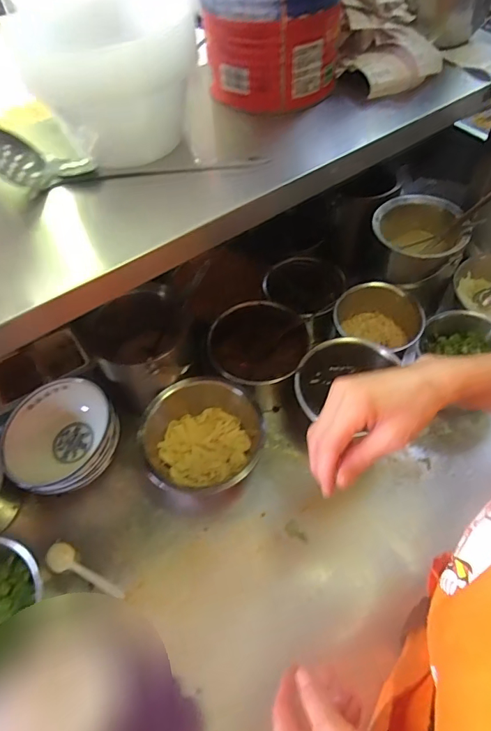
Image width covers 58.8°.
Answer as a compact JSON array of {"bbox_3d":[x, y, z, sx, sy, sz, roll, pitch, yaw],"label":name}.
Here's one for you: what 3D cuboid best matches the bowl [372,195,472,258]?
[{"bbox_3d":[0.294,-0.225,0.745,0.152,0.080,0.127,26,60,19],"label":"bowl"}]

